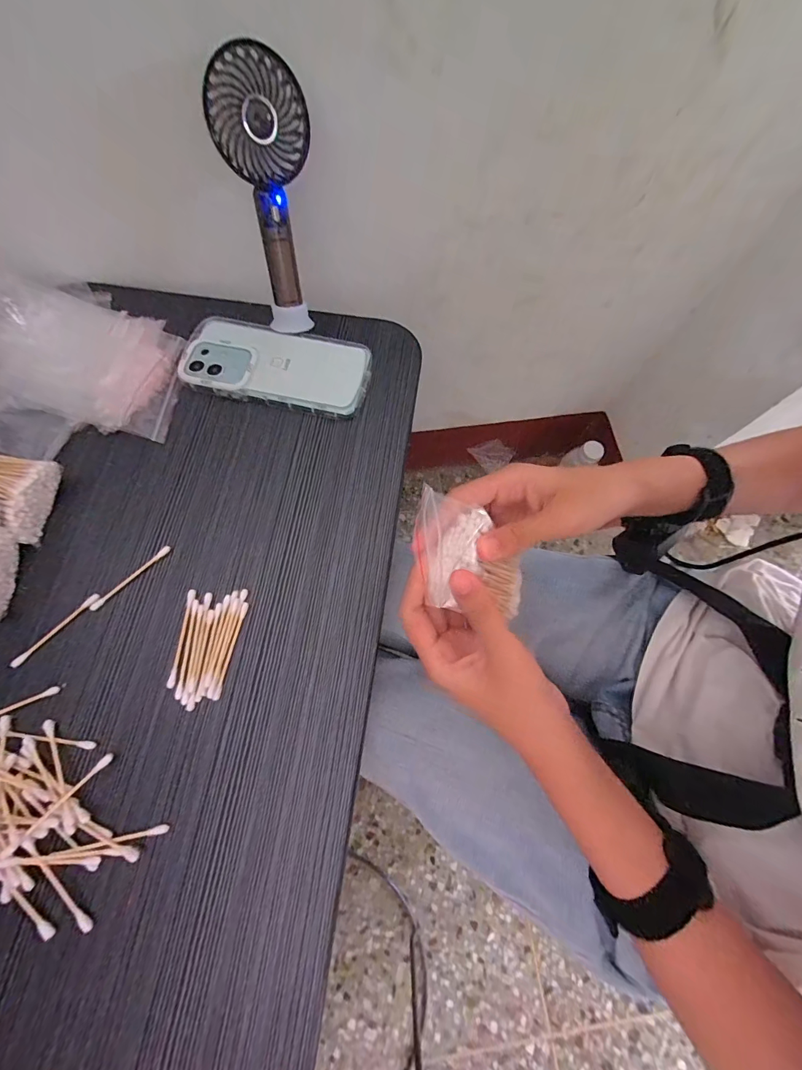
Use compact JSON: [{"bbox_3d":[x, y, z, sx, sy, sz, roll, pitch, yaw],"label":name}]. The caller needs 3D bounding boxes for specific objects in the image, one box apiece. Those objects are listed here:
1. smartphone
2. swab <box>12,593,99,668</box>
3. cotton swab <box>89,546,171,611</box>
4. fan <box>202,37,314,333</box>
[{"bbox_3d":[-0.115,-0.157,0.366,0.168,0.013,0.080,11,73,3],"label":"smartphone"},{"bbox_3d":[-0.253,0.069,0.289,0.007,0.004,0.068,40,76,11],"label":"swab"},{"bbox_3d":[-0.208,0.033,0.304,0.006,0.004,0.068,43,77,12],"label":"cotton swab"},{"bbox_3d":[-0.102,-0.260,0.319,0.064,0.173,0.041,3,48,0],"label":"fan"}]

